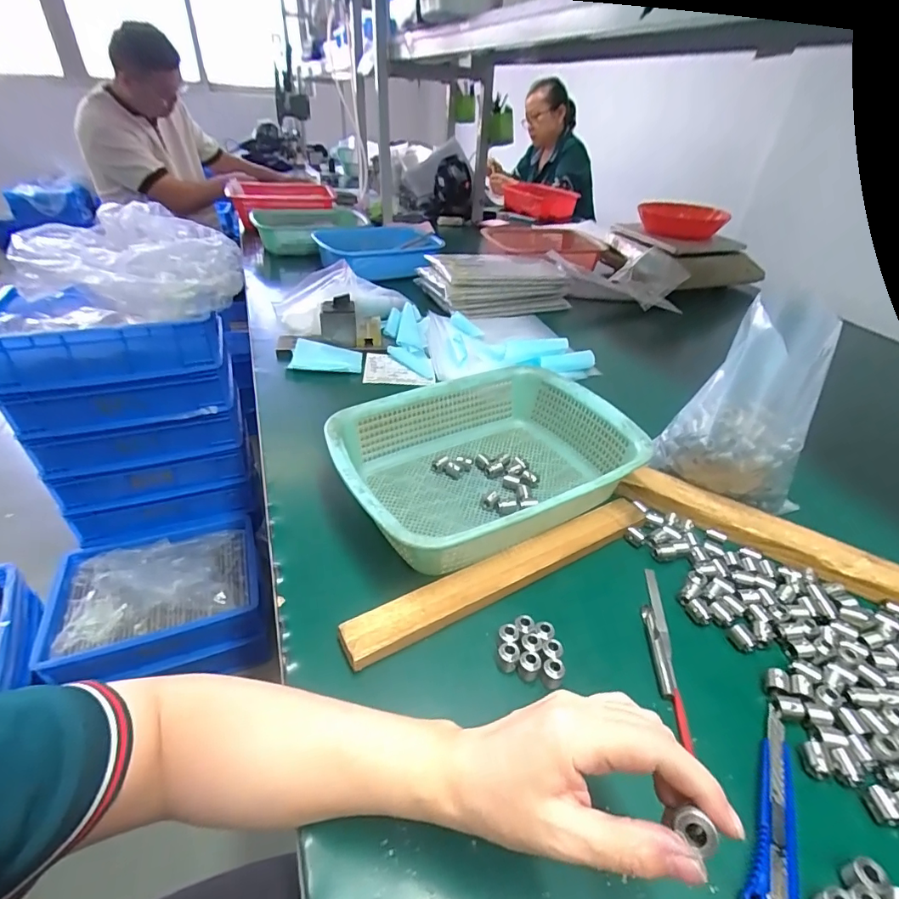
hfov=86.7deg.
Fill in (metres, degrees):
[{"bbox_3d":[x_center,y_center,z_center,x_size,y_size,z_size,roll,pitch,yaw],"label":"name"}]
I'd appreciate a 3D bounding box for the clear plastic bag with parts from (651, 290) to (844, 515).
[{"bbox_3d":[0.311,-0.040,0.484,0.127,0.201,0.098,-1,38,-5],"label":"clear plastic bag with parts"}]

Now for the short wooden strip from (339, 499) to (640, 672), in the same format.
[{"bbox_3d":[0.056,0.105,0.429,0.315,0.019,0.037,-19,43,-25],"label":"short wooden strip"}]

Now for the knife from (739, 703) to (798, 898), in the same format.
[{"bbox_3d":[0.204,0.223,0.294,0.025,0.008,0.129,24,43,26],"label":"knife"}]

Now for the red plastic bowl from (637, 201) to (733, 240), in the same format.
[{"bbox_3d":[0.562,-0.557,1.153,0.189,0.051,0.189,1,38,-1],"label":"red plastic bowl"}]

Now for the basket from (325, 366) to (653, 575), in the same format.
[{"bbox_3d":[0.037,0.012,0.505,0.293,0.073,0.218,-19,42,-25],"label":"basket"}]

